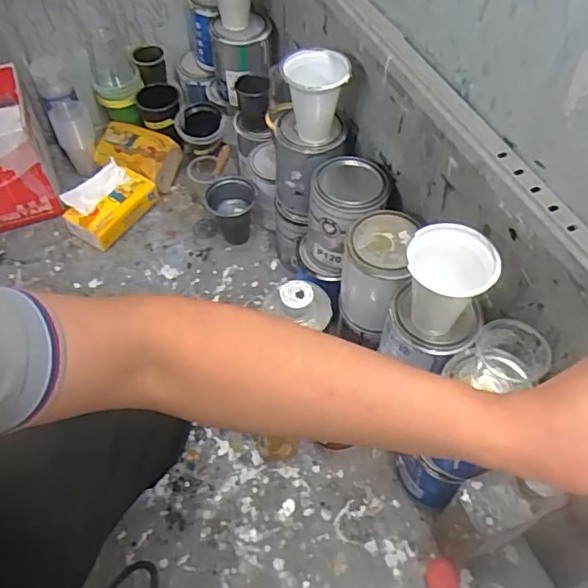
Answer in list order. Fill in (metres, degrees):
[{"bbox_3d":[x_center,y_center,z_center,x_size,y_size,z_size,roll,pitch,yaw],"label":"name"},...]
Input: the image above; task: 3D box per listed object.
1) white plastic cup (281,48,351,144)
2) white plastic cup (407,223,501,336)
[{"bbox_3d":[0.029,-0.274,0.797,0.082,0.107,0.077,0,56,0],"label":"white plastic cup"},{"bbox_3d":[0.159,-0.008,0.612,0.087,0.110,0.083,0,56,0],"label":"white plastic cup"}]

